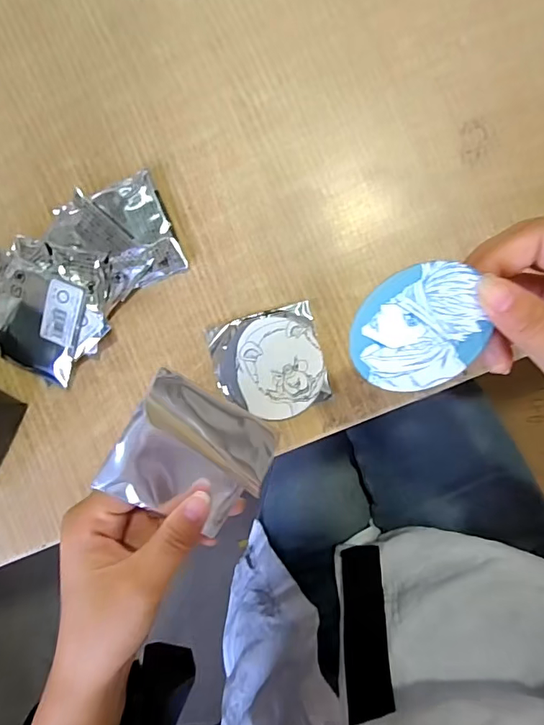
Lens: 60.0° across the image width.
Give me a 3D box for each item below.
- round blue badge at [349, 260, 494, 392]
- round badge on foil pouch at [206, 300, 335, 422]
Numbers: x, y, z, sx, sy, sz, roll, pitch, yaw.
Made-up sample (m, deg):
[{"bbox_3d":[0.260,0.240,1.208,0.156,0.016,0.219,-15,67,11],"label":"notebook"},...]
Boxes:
[{"bbox_3d":[0.063,-0.012,0.203,0.055,0.004,0.061,-26,124,10],"label":"round blue badge"},{"bbox_3d":[-0.001,0.002,0.298,0.067,0.010,0.066,-15,89,3],"label":"round badge on foil pouch"}]

